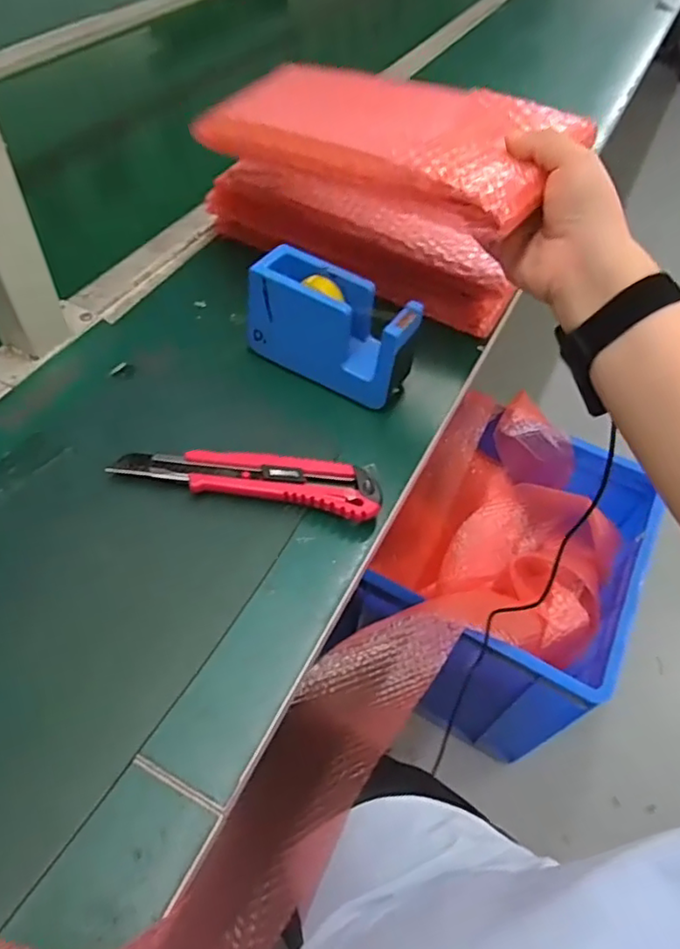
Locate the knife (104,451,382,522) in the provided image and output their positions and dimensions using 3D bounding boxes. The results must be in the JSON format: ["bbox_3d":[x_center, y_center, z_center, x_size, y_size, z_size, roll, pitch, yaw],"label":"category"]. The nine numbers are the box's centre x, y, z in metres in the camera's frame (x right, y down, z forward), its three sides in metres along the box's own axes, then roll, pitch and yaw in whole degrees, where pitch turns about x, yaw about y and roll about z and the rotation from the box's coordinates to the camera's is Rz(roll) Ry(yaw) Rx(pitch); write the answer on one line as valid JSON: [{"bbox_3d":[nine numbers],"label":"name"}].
[{"bbox_3d":[-0.062,0.003,0.413,0.177,0.018,0.038,10,53,2],"label":"knife"}]

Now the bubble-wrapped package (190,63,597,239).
[{"bbox_3d":[0.031,-0.255,0.444,0.278,0.042,0.121,30,55,28],"label":"bubble-wrapped package"}]

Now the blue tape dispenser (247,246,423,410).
[{"bbox_3d":[-0.008,-0.112,0.468,0.126,0.077,0.051,25,55,13],"label":"blue tape dispenser"}]

